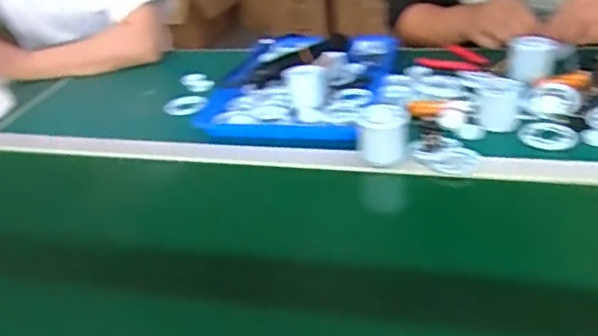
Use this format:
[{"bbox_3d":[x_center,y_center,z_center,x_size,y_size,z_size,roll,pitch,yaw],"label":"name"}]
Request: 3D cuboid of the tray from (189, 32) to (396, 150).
[{"bbox_3d":[0.014,-0.154,0.932,0.264,0.062,0.367,6,34,20],"label":"tray"}]

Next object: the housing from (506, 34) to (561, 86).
[{"bbox_3d":[0.332,-0.155,0.835,0.057,0.044,0.052,-5,32,3],"label":"housing"}]

